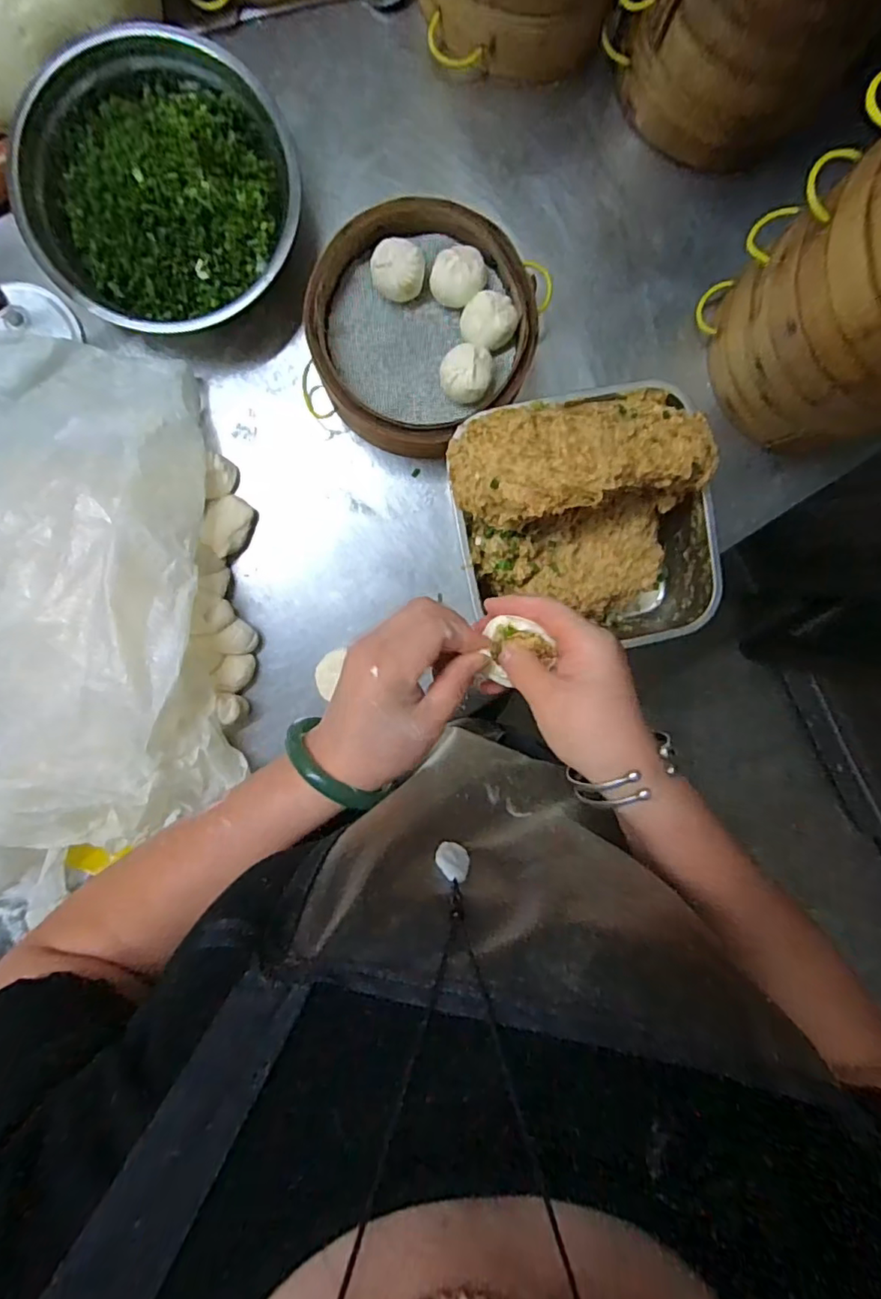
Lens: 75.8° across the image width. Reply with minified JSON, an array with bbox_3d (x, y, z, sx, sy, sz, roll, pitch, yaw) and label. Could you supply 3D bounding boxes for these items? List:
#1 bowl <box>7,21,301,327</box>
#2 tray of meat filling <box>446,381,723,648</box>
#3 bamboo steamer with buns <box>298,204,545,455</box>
[{"bbox_3d":[-0.214,-0.357,0.450,0.199,0.066,0.204,0,97,-3],"label":"bowl"},{"bbox_3d":[0.115,-0.098,0.453,0.192,0.143,0.195,-15,97,-1],"label":"tray of meat filling"},{"bbox_3d":[-0.016,-0.256,0.468,0.169,0.073,0.170,0,97,-3],"label":"bamboo steamer with buns"}]

